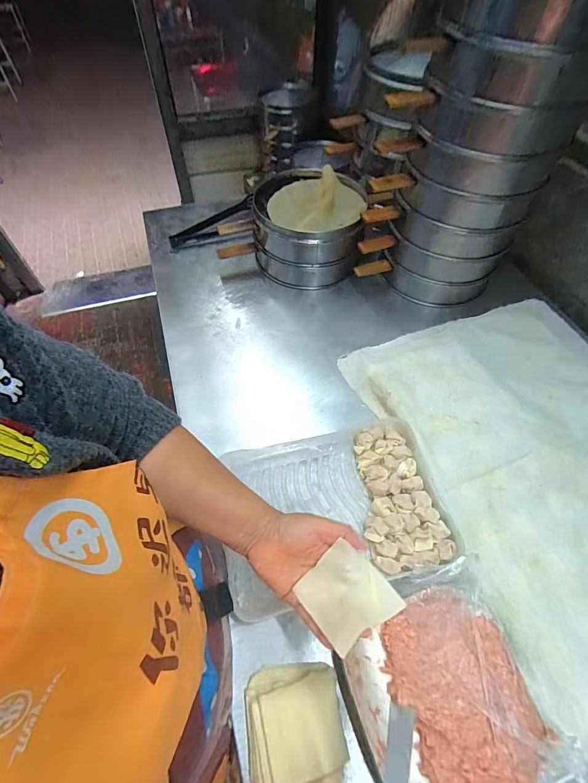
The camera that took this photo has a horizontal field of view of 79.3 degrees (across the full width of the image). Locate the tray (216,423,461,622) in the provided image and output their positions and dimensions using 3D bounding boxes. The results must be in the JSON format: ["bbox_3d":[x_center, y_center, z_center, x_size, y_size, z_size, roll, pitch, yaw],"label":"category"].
[{"bbox_3d":[0.051,0.168,0.514,0.299,0.030,0.217,-12,58,-6],"label":"tray"}]

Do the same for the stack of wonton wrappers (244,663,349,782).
[{"bbox_3d":[0.000,0.361,0.383,0.100,0.029,0.100,-7,58,-3],"label":"stack of wonton wrappers"}]

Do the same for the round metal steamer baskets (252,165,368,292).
[{"bbox_3d":[0.036,-0.360,0.788,0.224,0.135,0.236,-1,57,1],"label":"round metal steamer baskets"}]

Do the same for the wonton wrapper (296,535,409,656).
[{"bbox_3d":[0.047,0.189,0.334,0.071,0.017,0.078,-36,36,-15],"label":"wonton wrapper"}]

